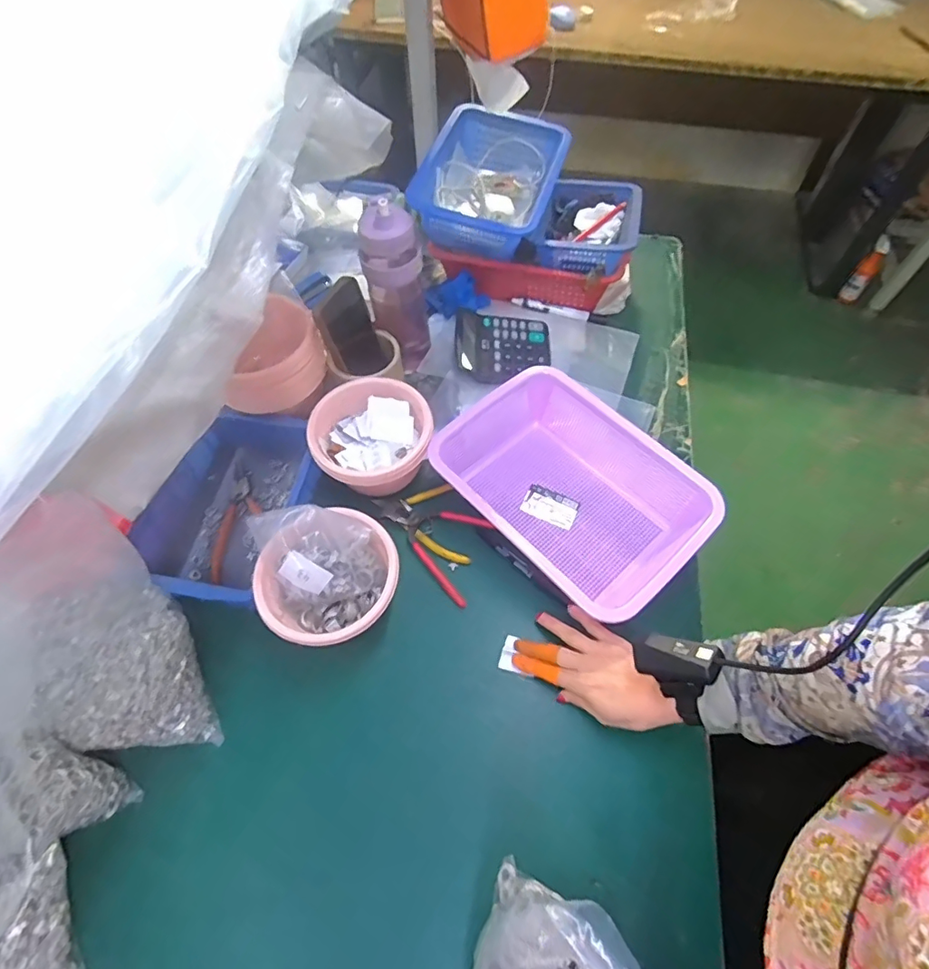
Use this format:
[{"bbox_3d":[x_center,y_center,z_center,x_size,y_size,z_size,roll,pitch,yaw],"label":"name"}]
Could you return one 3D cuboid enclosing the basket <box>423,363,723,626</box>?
[{"bbox_3d":[0.130,0.008,0.661,0.241,0.095,0.317,-38,66,-20],"label":"basket"}]

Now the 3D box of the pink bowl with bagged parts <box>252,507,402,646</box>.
[{"bbox_3d":[-0.149,0.108,0.592,0.146,0.117,0.141,0,59,1],"label":"pink bowl with bagged parts"}]

